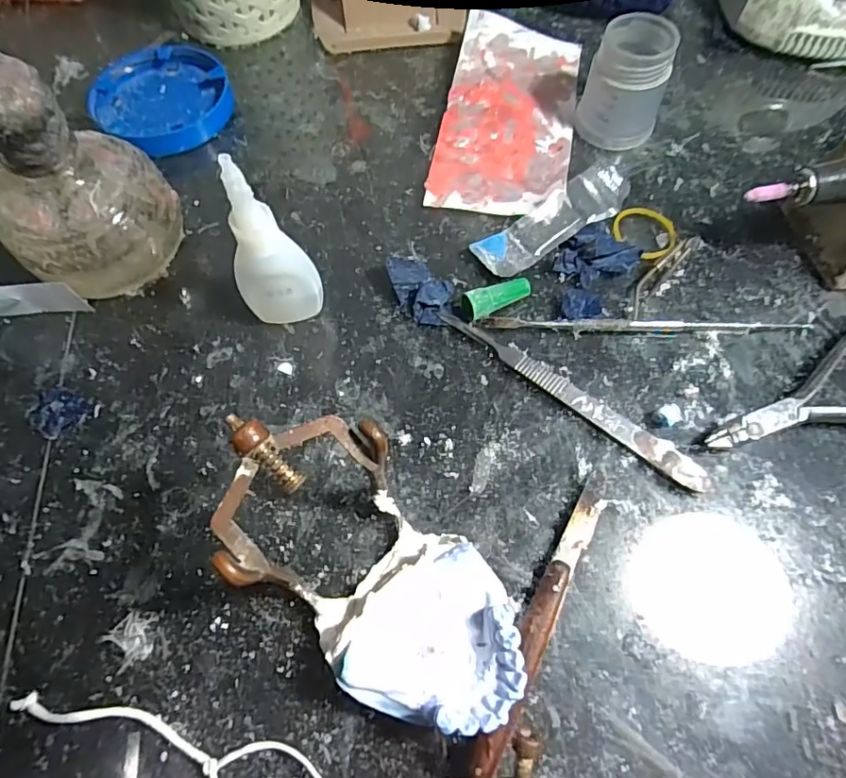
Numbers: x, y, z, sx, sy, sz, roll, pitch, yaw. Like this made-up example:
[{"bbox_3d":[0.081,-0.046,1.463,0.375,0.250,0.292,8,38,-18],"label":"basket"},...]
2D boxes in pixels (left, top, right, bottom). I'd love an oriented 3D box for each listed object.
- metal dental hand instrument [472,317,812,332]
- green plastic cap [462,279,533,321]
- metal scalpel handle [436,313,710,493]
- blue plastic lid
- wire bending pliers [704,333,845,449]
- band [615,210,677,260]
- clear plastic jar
[{"bbox_3d":[0.102,-0.030,0.250,0.150,0.006,0.007,0,66,1],"label":"metal dental hand instrument"},{"bbox_3d":[0.035,-0.043,0.253,0.034,0.013,0.011,-24,67,-9],"label":"green plastic cap"},{"bbox_3d":[0.064,0.001,0.237,0.132,0.005,0.012,37,72,16],"label":"metal scalpel handle"},{"bbox_3d":[-0.155,-0.173,0.320,0.079,0.014,0.076,-1,66,1],"label":"blue plastic lid"},{"bbox_3d":[0.181,0.006,0.228,0.124,0.012,0.049,-26,68,-10],"label":"wire bending pliers"},{"bbox_3d":[0.114,-0.082,0.274,0.029,0.004,0.032,-41,71,-15],"label":"band"},{"bbox_3d":[0.110,-0.164,0.287,0.041,0.050,0.041,-1,66,1],"label":"clear plastic jar"}]

